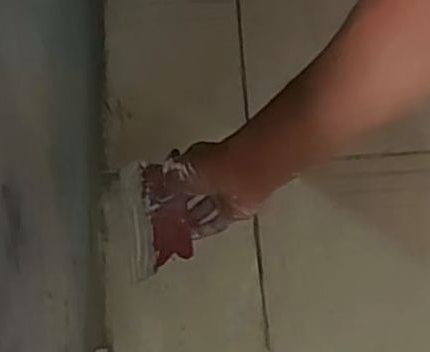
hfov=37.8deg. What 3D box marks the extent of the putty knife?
[{"bbox_3d":[-0.061,0.039,0.636,0.094,0.016,0.116,-20,70,42],"label":"putty knife"}]

